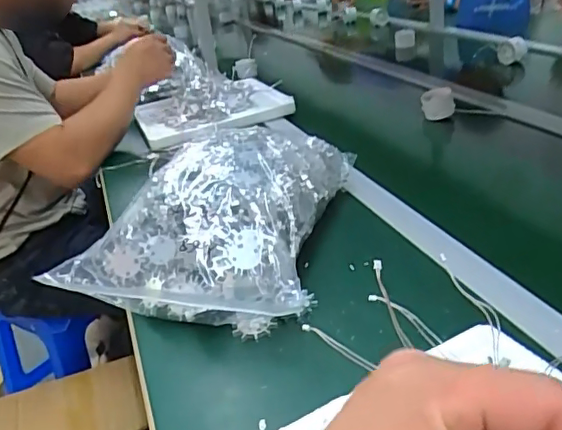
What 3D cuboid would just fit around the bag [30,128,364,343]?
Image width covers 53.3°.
[{"bbox_3d":[-0.069,-0.011,0.611,0.235,0.098,0.297,1,28,16],"label":"bag"}]

